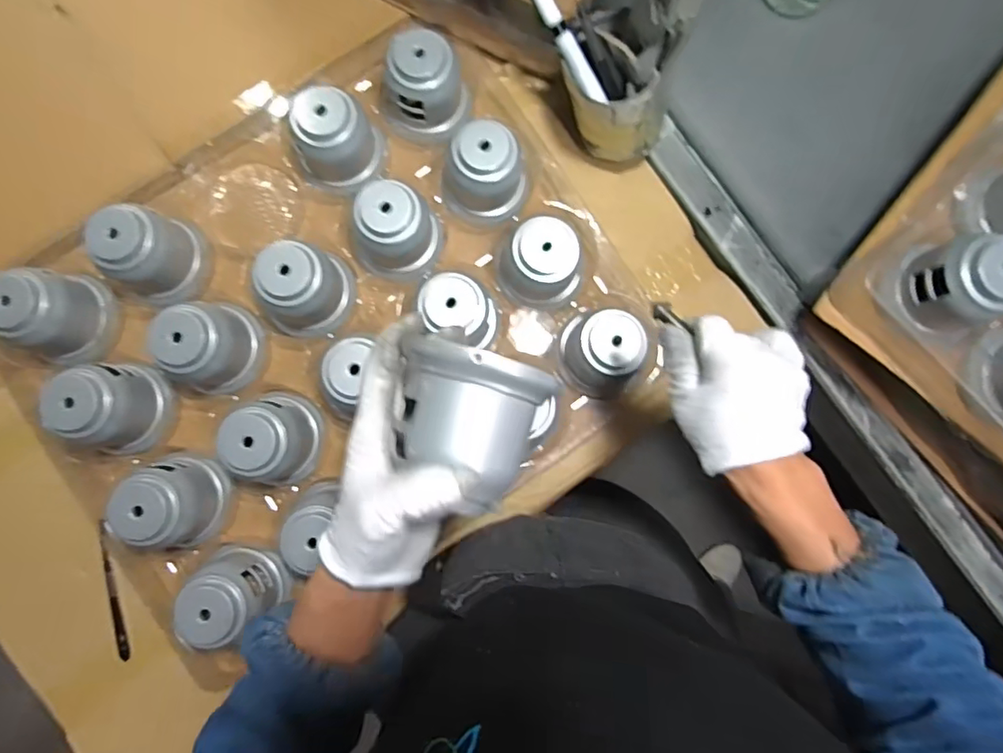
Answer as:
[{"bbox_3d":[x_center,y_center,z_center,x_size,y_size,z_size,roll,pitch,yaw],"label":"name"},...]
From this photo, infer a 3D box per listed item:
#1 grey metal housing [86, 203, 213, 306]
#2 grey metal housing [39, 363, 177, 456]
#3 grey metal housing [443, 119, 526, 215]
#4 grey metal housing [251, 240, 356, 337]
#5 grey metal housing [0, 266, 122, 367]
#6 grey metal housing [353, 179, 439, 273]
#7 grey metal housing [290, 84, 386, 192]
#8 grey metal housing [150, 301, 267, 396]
[{"bbox_3d":[-0.331,-0.113,0.532,0.077,0.082,0.078,2,86,-3],"label":"grey metal housing"},{"bbox_3d":[-0.358,0.031,0.519,0.069,0.082,0.082,-3,86,-3],"label":"grey metal housing"},{"bbox_3d":[-0.014,-0.201,0.556,0.082,0.088,0.073,-29,88,-5],"label":"grey metal housing"},{"bbox_3d":[-0.186,-0.082,0.538,0.078,0.086,0.074,0,86,-3],"label":"grey metal housing"},{"bbox_3d":[-0.421,-0.057,0.527,0.076,0.081,0.089,17,85,-2],"label":"grey metal housing"},{"bbox_3d":[-0.104,-0.140,0.548,0.067,0.089,0.066,0,86,-3],"label":"grey metal housing"},{"bbox_3d":[-0.163,-0.228,0.550,0.084,0.087,0.068,14,85,-2],"label":"grey metal housing"},{"bbox_3d":[-0.274,-0.028,0.529,0.075,0.085,0.086,12,85,-2],"label":"grey metal housing"}]

